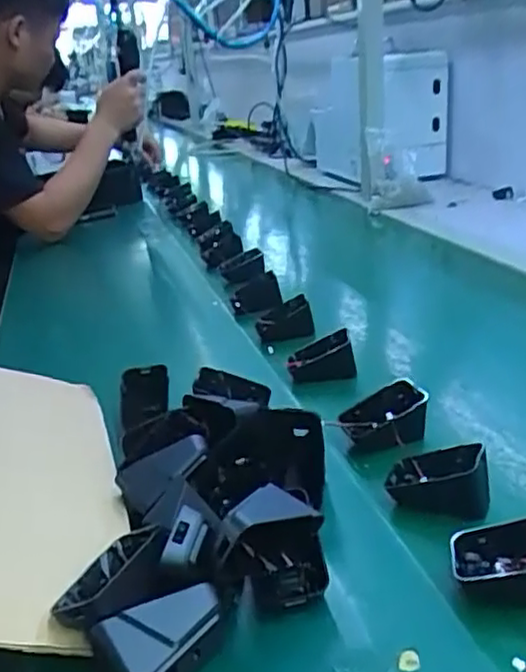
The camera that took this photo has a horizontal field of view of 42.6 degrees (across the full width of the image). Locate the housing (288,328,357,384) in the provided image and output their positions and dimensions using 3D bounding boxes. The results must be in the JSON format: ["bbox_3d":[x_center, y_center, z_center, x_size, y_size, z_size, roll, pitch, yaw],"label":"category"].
[{"bbox_3d":[0.058,0.020,0.667,0.066,0.049,0.031,0,24,12],"label":"housing"}]

